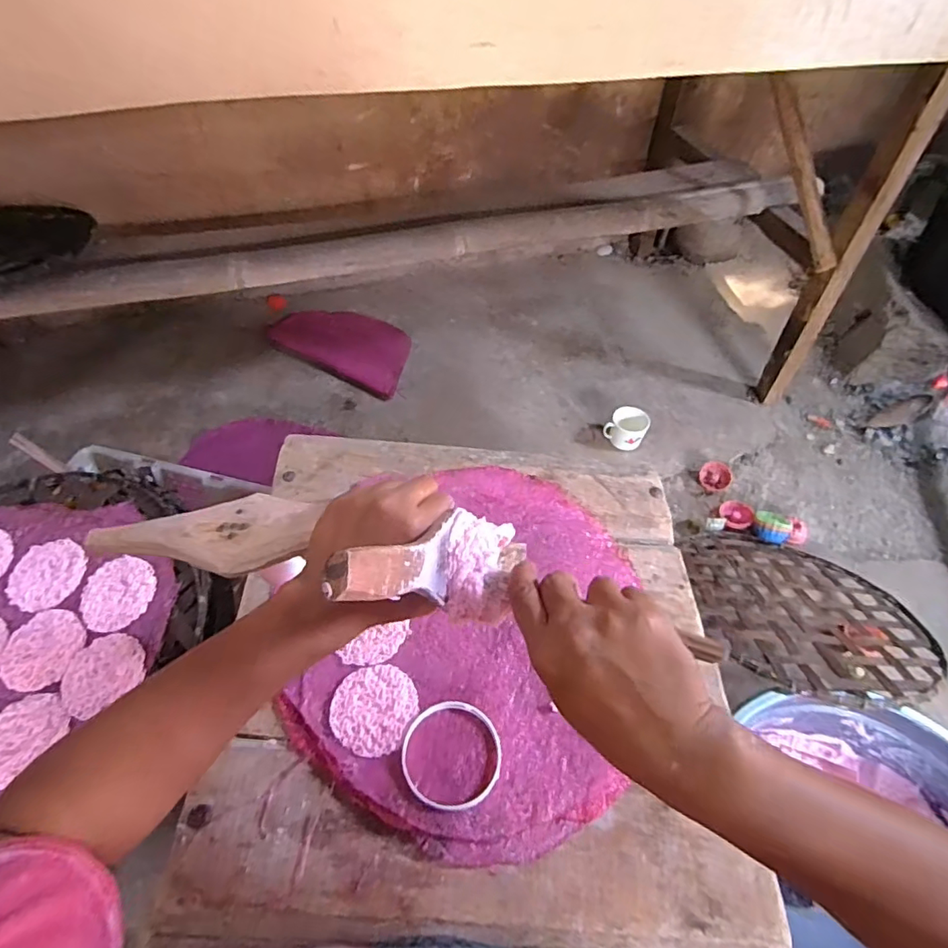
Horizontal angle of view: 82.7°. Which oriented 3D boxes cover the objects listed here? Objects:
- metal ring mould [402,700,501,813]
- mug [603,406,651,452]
[{"bbox_3d":[-0.020,0.255,0.490,0.090,0.011,0.090,2,53,-2],"label":"metal ring mould"},{"bbox_3d":[0.326,-0.096,1.147,0.080,0.065,0.074,31,57,19],"label":"mug"}]

